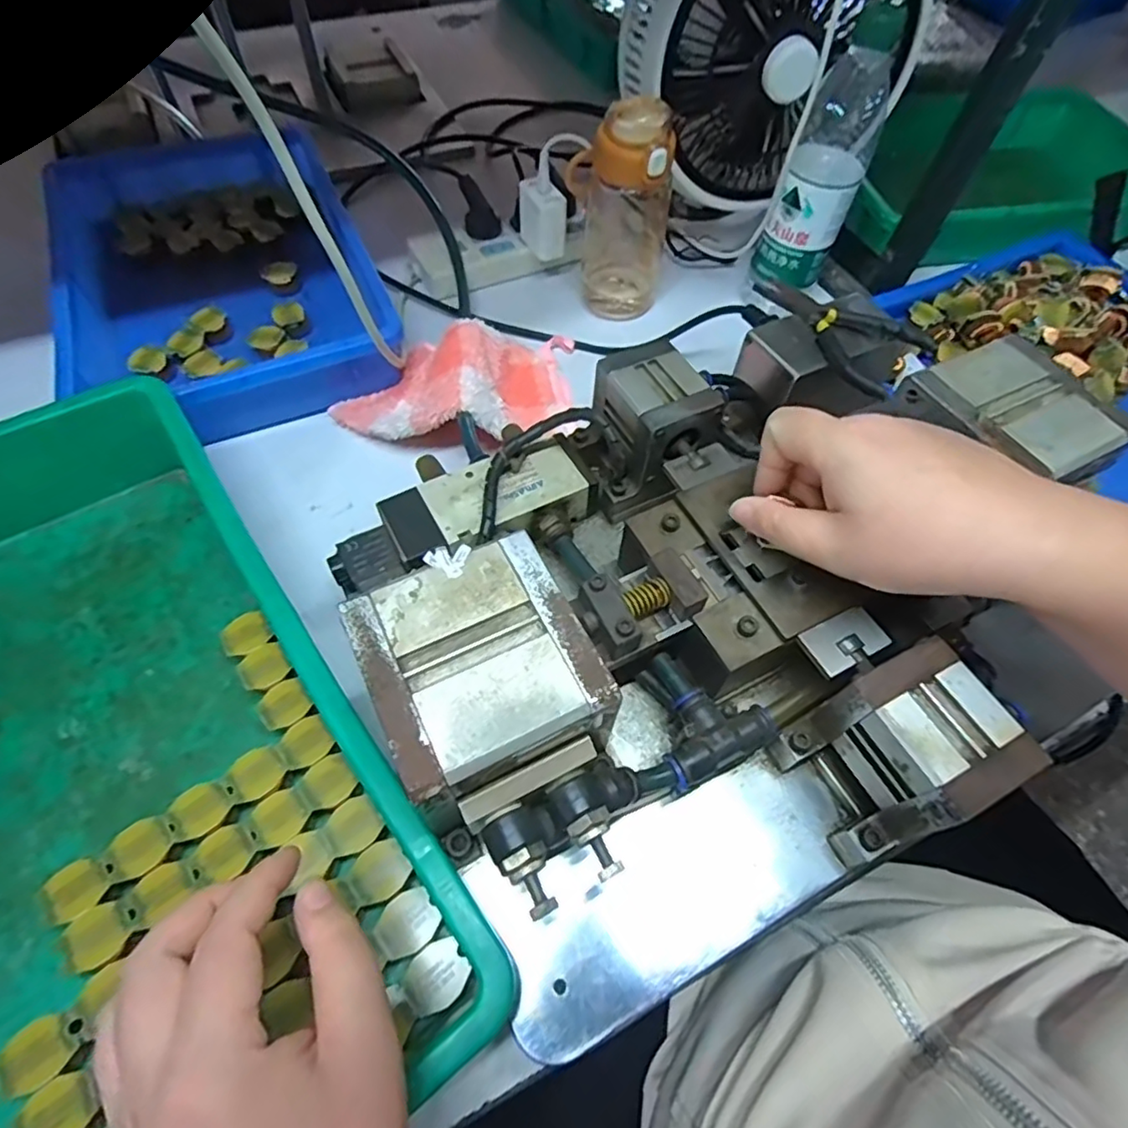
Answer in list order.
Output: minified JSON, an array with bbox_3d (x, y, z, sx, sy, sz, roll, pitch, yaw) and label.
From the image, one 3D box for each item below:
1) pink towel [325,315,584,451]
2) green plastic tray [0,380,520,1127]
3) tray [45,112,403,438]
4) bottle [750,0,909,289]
[{"bbox_3d":[-0.086,-0.148,0.492,0.203,0.051,0.132,-7,60,-8],"label":"pink towel"},{"bbox_3d":[-0.266,0.104,0.312,0.290,0.093,0.447,-36,65,-20],"label":"green plastic tray"},{"bbox_3d":[-0.315,-0.275,0.552,0.235,0.059,0.395,-20,63,-15],"label":"tray"},{"bbox_3d":[0.215,-0.329,0.496,0.065,0.182,0.066,23,61,10],"label":"bottle"}]

